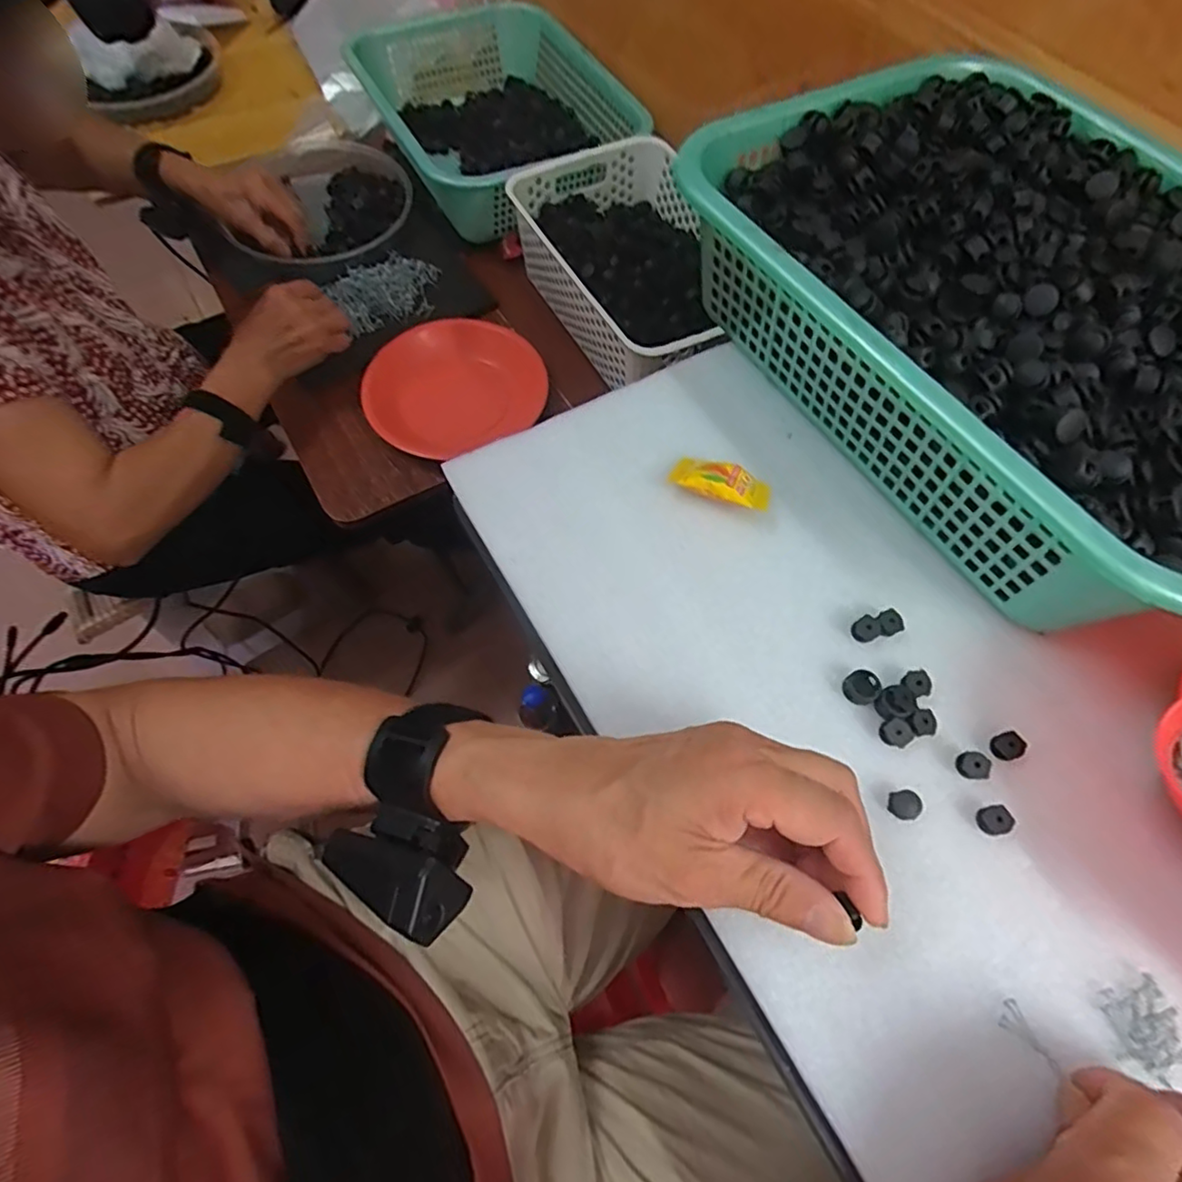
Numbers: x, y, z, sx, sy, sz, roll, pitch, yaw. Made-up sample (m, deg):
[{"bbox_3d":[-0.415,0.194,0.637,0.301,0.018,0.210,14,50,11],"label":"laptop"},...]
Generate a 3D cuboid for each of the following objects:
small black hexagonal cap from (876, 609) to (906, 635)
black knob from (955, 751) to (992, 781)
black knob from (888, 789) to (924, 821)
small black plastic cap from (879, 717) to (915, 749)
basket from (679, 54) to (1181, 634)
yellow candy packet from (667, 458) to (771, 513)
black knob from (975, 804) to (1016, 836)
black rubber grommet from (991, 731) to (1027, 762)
[{"bbox_3d":[0.164,0.018,0.338,0.012,0.006,0.013,-18,66,-8],"label":"small black hexagonal cap"},{"bbox_3d":[0.189,0.086,0.305,0.013,0.009,0.012,0,64,0],"label":"black knob"},{"bbox_3d":[0.152,0.104,0.298,0.014,0.008,0.013,0,64,0],"label":"black knob"},{"bbox_3d":[0.154,0.072,0.312,0.013,0.009,0.014,0,64,0],"label":"small black plastic cap"},{"bbox_3d":[0.255,-0.167,0.377,0.275,0.096,0.380,-29,68,-13],"label":"basket"},{"bbox_3d":[0.078,-0.065,0.371,0.059,0.012,0.025,18,66,8],"label":"yellow candy packet"},{"bbox_3d":[0.194,0.110,0.295,0.013,0.009,0.013,0,64,0],"label":"black knob"},{"bbox_3d":[0.209,0.078,0.309,0.012,0.009,0.013,-18,66,-8],"label":"black rubber grommet"}]

